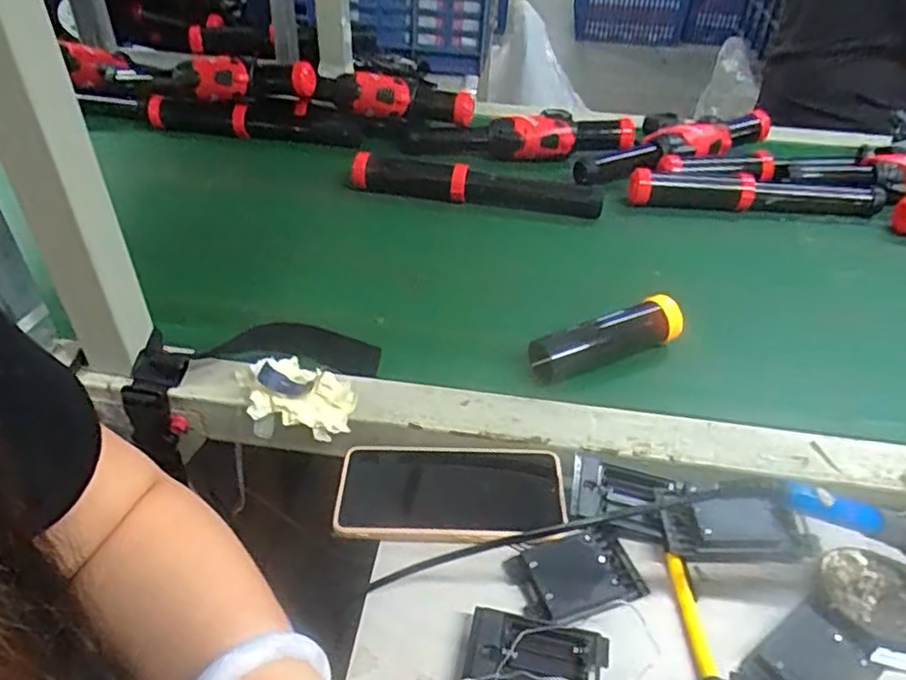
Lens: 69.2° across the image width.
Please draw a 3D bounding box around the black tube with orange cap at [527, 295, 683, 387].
[{"bbox_3d":[0.133,-0.004,0.585,0.144,0.038,0.038,-15,44,-20],"label":"black tube with orange cap"}]

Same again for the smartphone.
[{"bbox_3d":[-0.001,0.110,0.476,0.160,0.008,0.080,4,40,1],"label":"smartphone"}]

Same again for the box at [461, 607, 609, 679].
[{"bbox_3d":[0.049,0.193,0.387,0.081,0.016,0.055,8,41,7],"label":"box"}]

